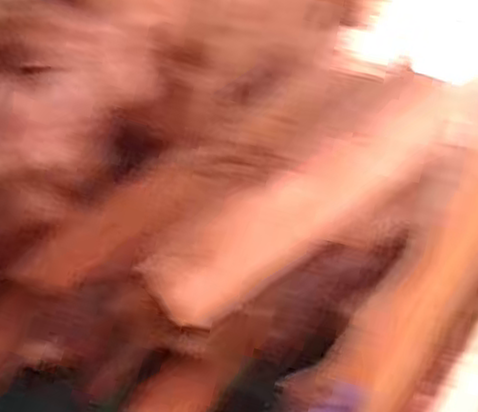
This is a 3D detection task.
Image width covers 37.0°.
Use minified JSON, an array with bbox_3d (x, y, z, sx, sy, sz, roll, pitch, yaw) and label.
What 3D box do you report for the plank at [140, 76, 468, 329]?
[{"bbox_3d":[0.094,-0.023,0.784,0.453,0.041,0.107,-34,47,-27],"label":"plank"}]

